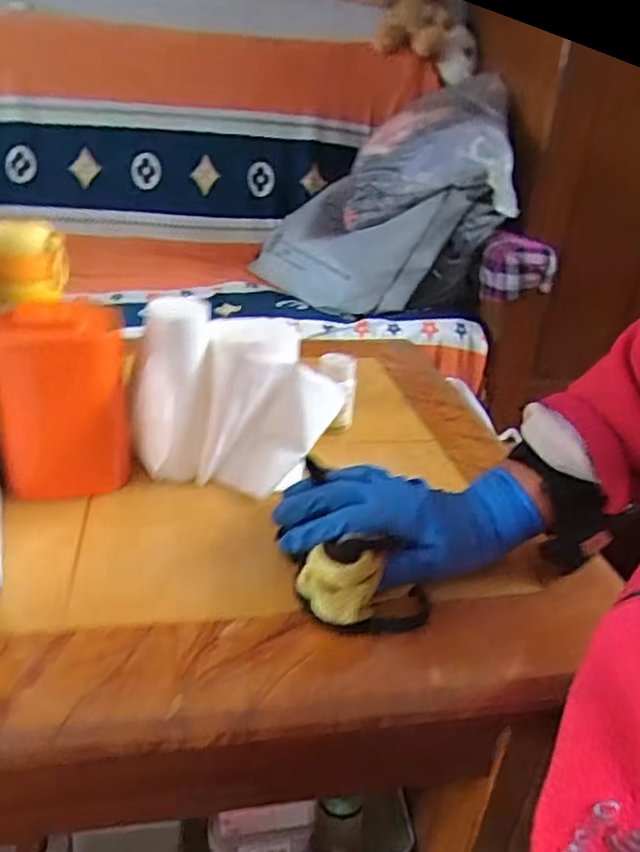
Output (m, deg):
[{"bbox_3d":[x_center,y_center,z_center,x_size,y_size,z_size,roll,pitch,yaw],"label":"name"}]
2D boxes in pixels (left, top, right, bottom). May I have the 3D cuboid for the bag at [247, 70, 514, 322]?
[{"bbox_3d":[0.147,-0.514,1.428,0.524,0.428,0.367,4,27,-4],"label":"bag"}]

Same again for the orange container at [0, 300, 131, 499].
[{"bbox_3d":[-0.218,-0.021,0.543,0.110,0.150,0.089,-9,30,-27],"label":"orange container"}]

